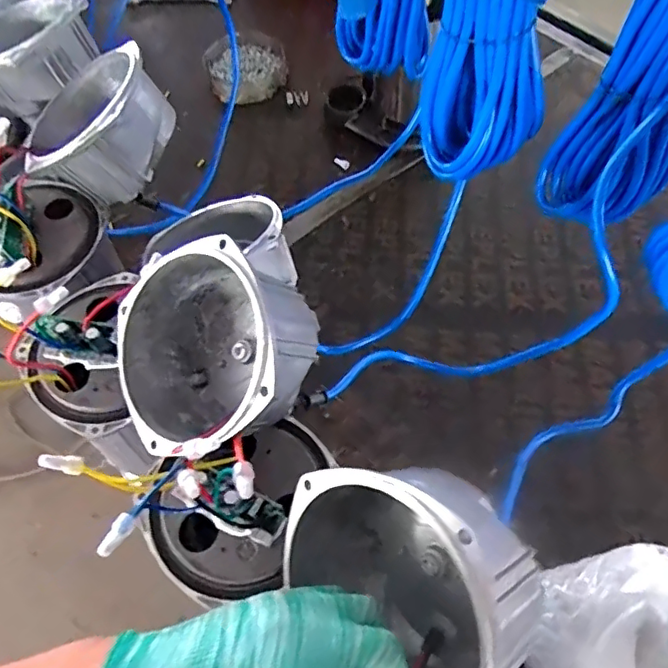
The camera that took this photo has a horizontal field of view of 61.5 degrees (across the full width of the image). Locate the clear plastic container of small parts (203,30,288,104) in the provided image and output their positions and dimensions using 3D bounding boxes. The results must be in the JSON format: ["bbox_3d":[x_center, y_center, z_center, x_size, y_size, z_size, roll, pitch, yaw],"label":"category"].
[{"bbox_3d":[-0.149,-0.459,0.959,0.134,0.031,0.165,-11,60,-6],"label":"clear plastic container of small parts"}]

